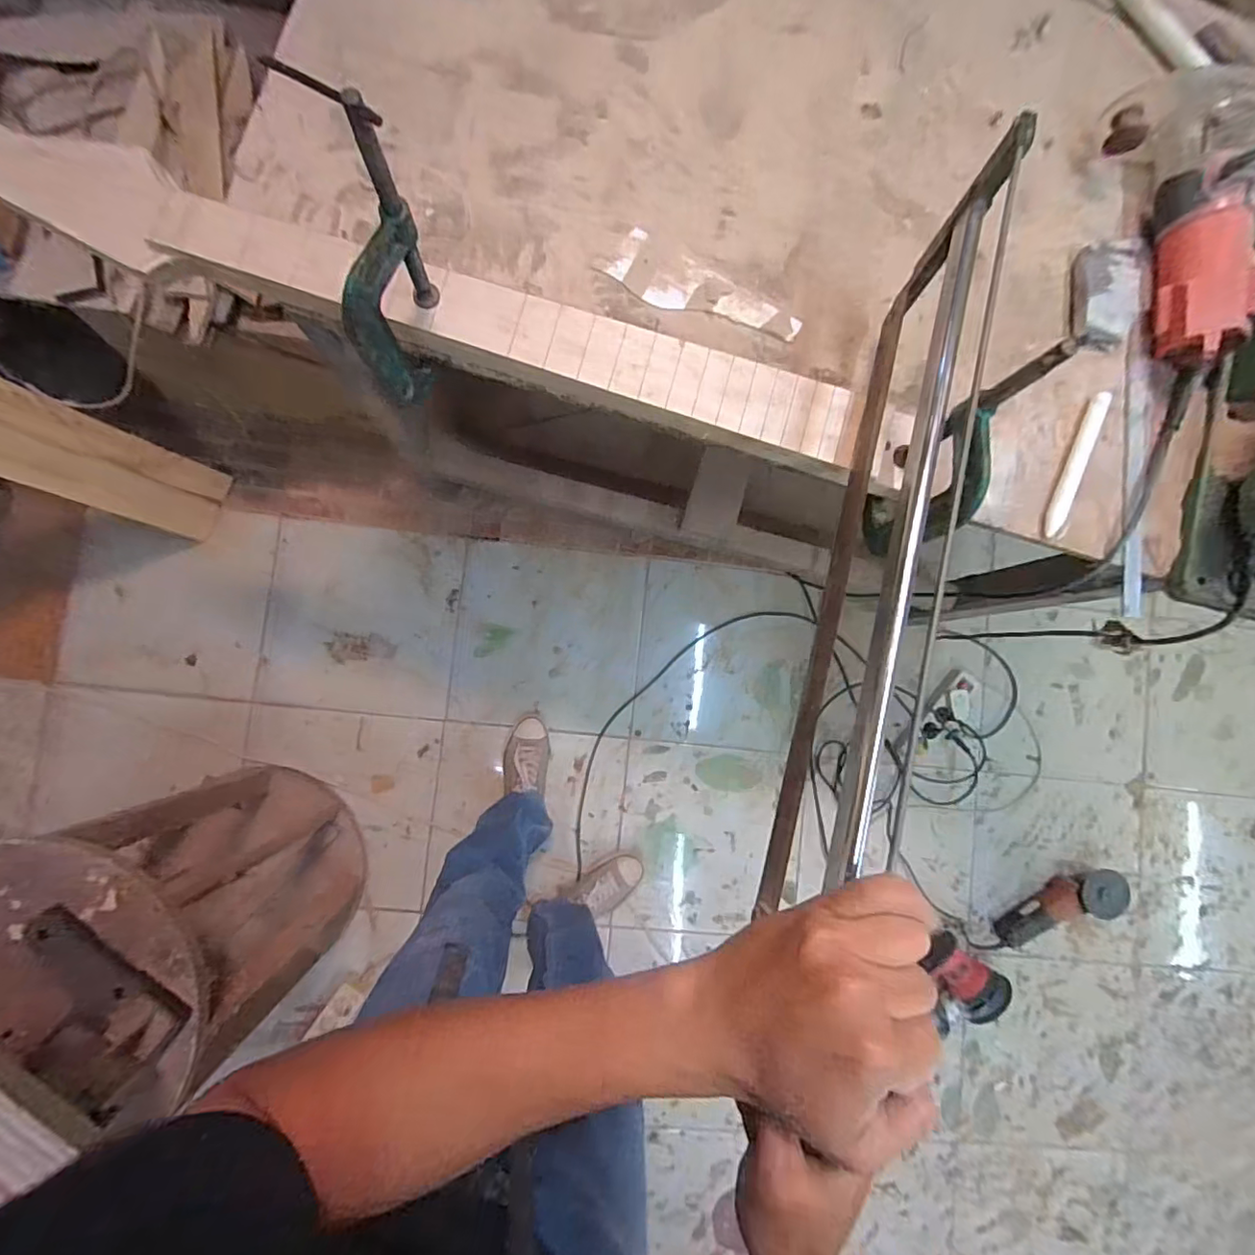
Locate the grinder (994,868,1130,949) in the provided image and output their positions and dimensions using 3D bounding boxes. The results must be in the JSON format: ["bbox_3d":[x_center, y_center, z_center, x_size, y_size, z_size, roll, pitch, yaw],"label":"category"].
[{"bbox_3d":[0.943,0.614,1.209,0.280,0.091,0.096,-28,87,8],"label":"grinder"}]

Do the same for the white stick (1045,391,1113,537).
[{"bbox_3d":[0.440,-0.159,0.537,0.017,0.011,0.153,23,85,-1],"label":"white stick"}]

